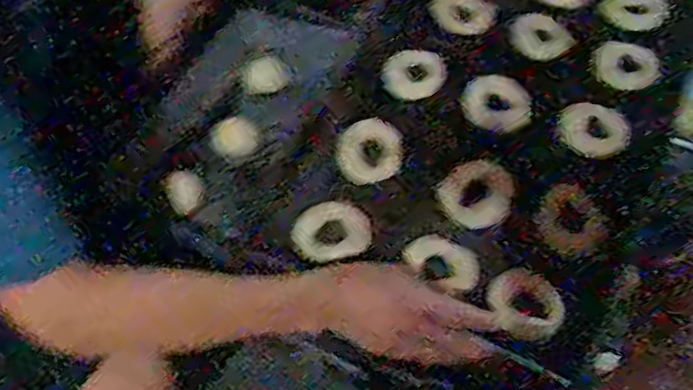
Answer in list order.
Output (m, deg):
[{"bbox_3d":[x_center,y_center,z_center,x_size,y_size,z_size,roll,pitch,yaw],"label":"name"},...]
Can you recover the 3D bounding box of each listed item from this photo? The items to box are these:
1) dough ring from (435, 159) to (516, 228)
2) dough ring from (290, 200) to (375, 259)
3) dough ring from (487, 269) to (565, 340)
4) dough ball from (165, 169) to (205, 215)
[{"bbox_3d":[0.151,-0.006,0.808,0.076,0.024,0.092,34,60,22],"label":"dough ring"},{"bbox_3d":[-0.015,0.040,0.791,0.084,0.021,0.070,-12,74,-6],"label":"dough ring"},{"bbox_3d":[0.179,0.107,0.725,0.095,0.019,0.095,11,37,-8],"label":"dough ring"},{"bbox_3d":[-0.192,-0.005,0.858,0.040,0.029,0.052,-18,56,-14],"label":"dough ball"}]

